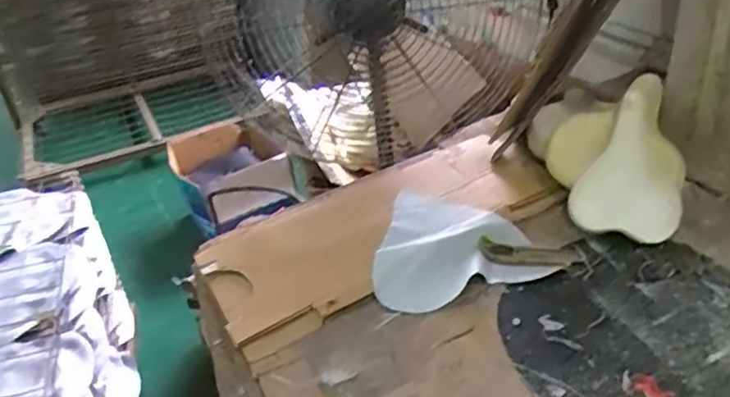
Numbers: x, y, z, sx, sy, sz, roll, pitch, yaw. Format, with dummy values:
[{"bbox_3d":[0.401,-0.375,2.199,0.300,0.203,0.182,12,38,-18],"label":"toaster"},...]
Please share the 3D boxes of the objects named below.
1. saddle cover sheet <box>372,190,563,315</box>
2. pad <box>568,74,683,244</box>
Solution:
[{"bbox_3d":[0.121,0.062,1.046,0.254,0.034,0.266,-12,33,-8],"label":"saddle cover sheet"},{"bbox_3d":[0.422,-0.080,1.020,0.155,0.063,0.295,10,67,25],"label":"pad"}]

